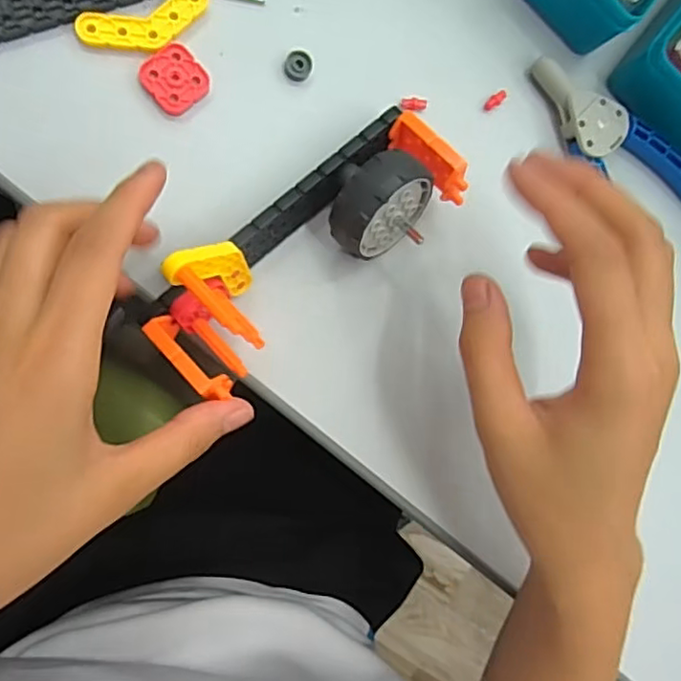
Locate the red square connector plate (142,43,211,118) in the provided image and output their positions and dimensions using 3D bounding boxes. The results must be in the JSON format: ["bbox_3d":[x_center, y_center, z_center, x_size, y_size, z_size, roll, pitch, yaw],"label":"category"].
[{"bbox_3d":[-0.074,-0.117,0.274,0.027,0.006,0.026,-43,101,-9],"label":"red square connector plate"}]

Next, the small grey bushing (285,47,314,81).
[{"bbox_3d":[-0.020,-0.129,0.287,0.012,0.005,0.013,6,90,-14],"label":"small grey bushing"}]

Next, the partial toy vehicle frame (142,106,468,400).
[{"bbox_3d":[-0.013,-0.041,0.267,0.148,0.066,0.051,-38,100,-10],"label":"partial toy vehicle frame"}]

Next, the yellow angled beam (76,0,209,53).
[{"bbox_3d":[-0.084,-0.139,0.269,0.057,0.005,0.022,-25,98,-12],"label":"yellow angled beam"}]

